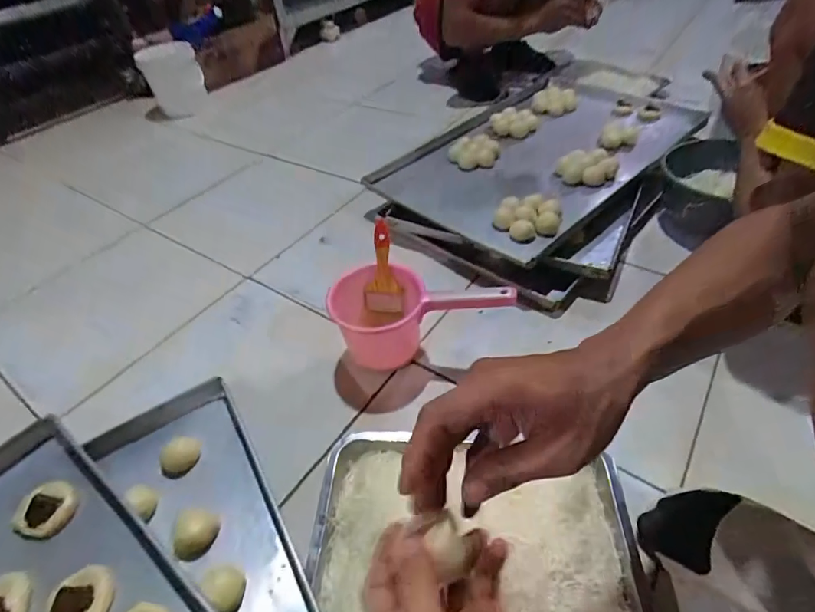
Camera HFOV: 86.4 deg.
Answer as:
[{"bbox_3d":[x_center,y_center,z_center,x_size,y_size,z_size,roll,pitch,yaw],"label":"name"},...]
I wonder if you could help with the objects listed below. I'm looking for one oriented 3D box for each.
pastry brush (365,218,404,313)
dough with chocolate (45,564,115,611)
[{"bbox_3d":[-0.034,-0.058,0.668,0.060,0.151,0.009,3,31,-3],"label":"pastry brush"},{"bbox_3d":[-0.290,0.261,0.382,0.046,0.018,0.058,4,46,10],"label":"dough with chocolate"}]

